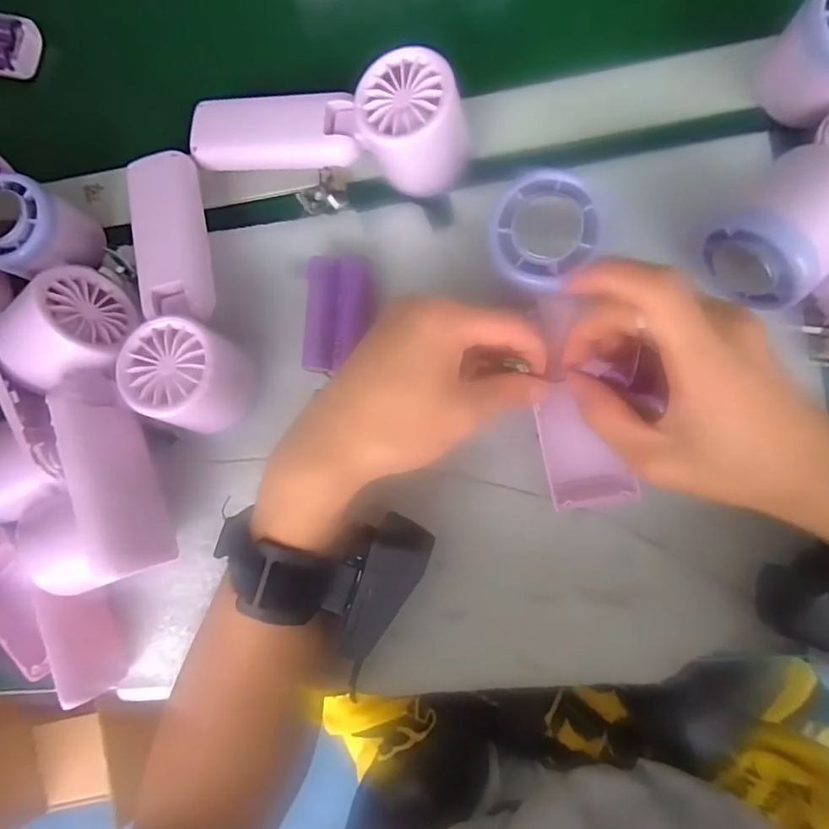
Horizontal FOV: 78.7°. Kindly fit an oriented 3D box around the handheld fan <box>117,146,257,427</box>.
[{"bbox_3d":[-0.134,-0.070,0.285,0.055,0.052,0.174,-12,83,8],"label":"handheld fan"}]

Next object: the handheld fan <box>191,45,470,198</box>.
[{"bbox_3d":[-0.054,-0.168,0.292,0.167,0.044,0.064,12,87,10],"label":"handheld fan"}]

